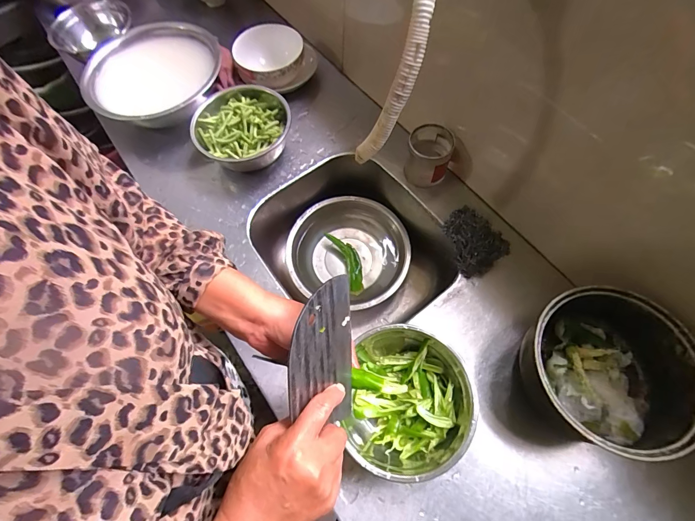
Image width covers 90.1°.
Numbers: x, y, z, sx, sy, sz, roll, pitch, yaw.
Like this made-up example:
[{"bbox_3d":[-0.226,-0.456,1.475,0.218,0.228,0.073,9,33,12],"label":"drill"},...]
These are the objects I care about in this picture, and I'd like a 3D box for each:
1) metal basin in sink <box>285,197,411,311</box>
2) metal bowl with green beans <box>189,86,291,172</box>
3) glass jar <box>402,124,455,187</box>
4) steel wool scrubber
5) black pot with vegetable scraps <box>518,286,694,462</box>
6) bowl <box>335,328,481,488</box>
[{"bbox_3d":[0.006,-0.021,0.773,0.251,0.072,0.240,0,66,1],"label":"metal basin in sink"},{"bbox_3d":[-0.209,-0.266,0.707,0.183,0.092,0.179,-1,68,2],"label":"metal bowl with green beans"},{"bbox_3d":[0.158,-0.206,0.677,0.079,0.089,0.091,14,67,7],"label":"glass jar"},{"bbox_3d":[0.225,-0.038,0.617,0.072,0.056,0.119,-14,67,-5],"label":"steel wool scrubber"},{"bbox_3d":[0.365,0.154,0.497,0.230,0.113,0.204,-14,67,-5],"label":"black pot with vegetable scraps"},{"bbox_3d":[0.097,0.203,0.502,0.181,0.073,0.187,0,66,1],"label":"bowl"}]

